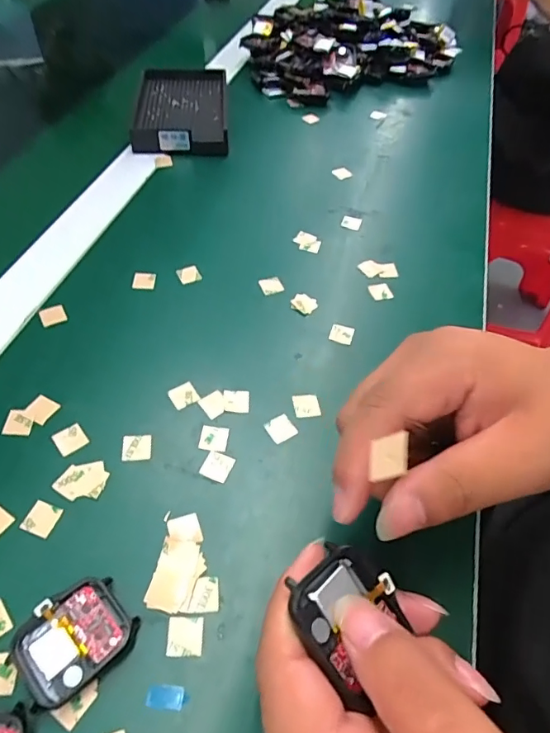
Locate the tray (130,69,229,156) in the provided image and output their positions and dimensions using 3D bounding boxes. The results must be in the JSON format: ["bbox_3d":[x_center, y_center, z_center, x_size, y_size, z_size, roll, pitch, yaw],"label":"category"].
[{"bbox_3d":[-0.095,-0.260,0.499,0.090,0.026,0.141,-1,52,-6],"label":"tray"}]

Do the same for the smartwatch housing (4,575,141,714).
[{"bbox_3d":[-0.086,0.118,0.211,0.038,0.012,0.046,39,58,24],"label":"smartwatch housing"}]

